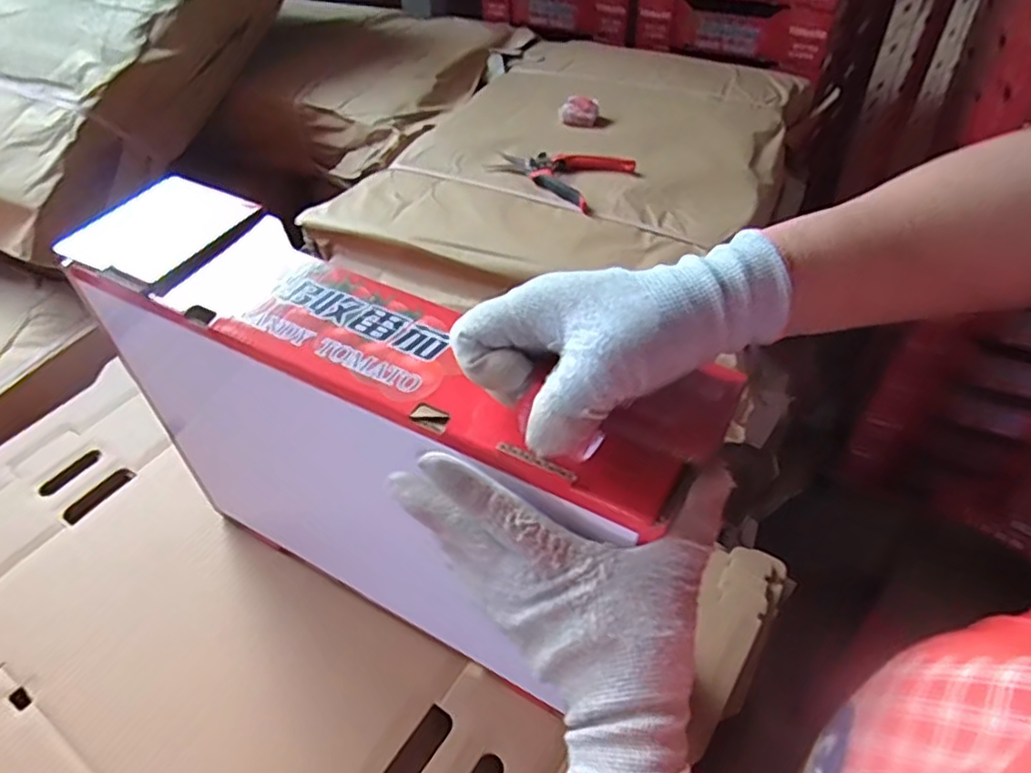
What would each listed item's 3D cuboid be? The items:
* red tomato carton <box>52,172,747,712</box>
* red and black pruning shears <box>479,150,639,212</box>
[{"bbox_3d":[-0.084,0.052,0.453,0.383,0.278,0.093,20,48,21],"label":"red tomato carton"},{"bbox_3d":[0.052,-0.282,0.850,0.171,0.024,0.103,31,52,30],"label":"red and black pruning shears"}]

